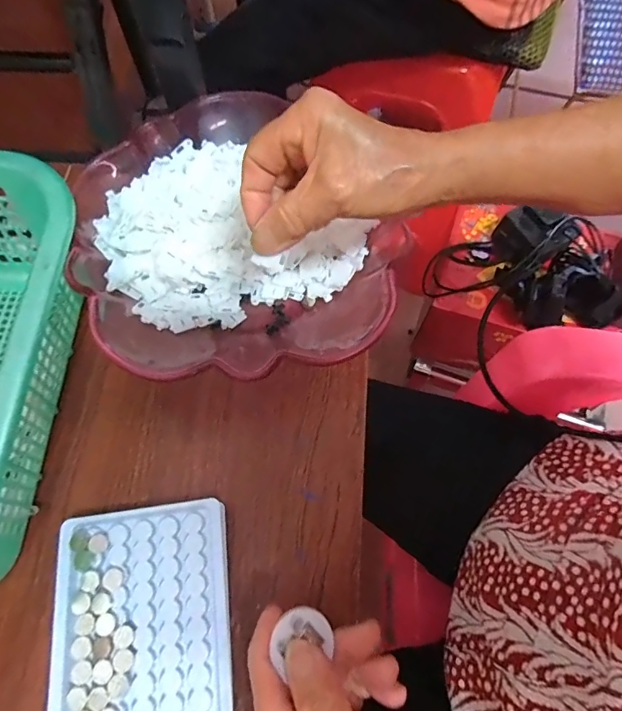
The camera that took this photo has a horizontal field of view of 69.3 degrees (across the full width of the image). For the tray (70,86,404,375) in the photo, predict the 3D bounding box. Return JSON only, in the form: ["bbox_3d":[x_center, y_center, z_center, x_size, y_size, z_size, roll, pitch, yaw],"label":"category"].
[{"bbox_3d":[-0.052,-0.095,0.359,0.245,0.061,0.240,-5,68,-3],"label":"tray"}]

